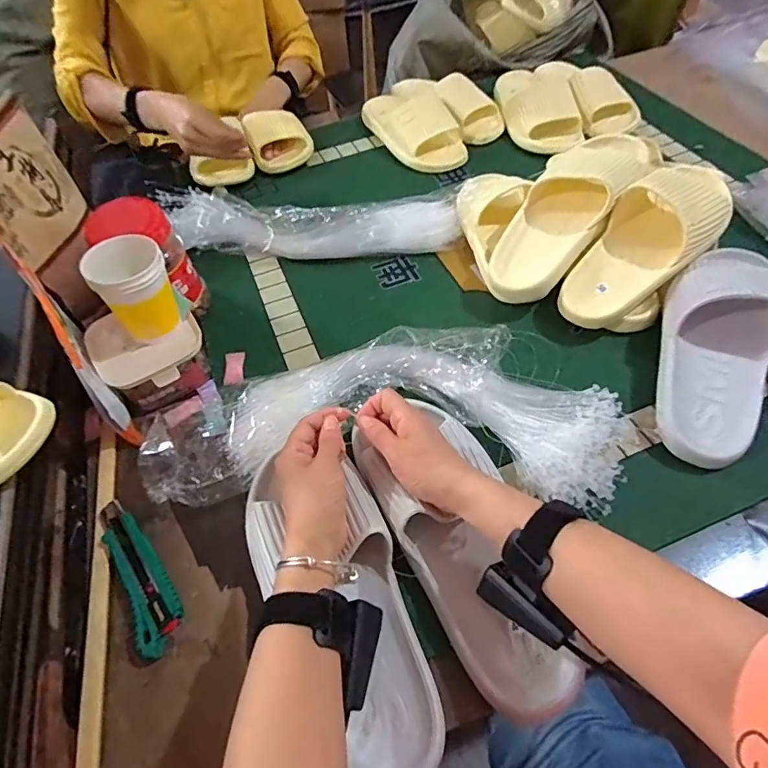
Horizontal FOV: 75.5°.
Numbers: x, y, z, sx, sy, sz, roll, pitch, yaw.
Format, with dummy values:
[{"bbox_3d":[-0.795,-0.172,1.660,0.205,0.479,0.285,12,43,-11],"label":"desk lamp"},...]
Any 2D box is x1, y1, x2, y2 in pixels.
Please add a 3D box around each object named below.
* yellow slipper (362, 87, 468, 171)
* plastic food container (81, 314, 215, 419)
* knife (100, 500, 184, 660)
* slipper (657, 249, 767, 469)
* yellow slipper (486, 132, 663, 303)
[{"bbox_3d":[0.047,-0.443,0.836,0.109,0.057,0.231,-21,55,-12],"label":"yellow slipper"},{"bbox_3d":[-0.259,-0.033,0.560,0.108,0.064,0.106,-33,58,-19],"label":"plastic food container"},{"bbox_3d":[-0.219,0.163,0.443,0.038,0.017,0.153,-31,58,-18],"label":"knife"},{"bbox_3d":[0.340,-0.041,0.497,0.109,0.074,0.262,19,71,16],"label":"slipper"},{"bbox_3d":[0.221,-0.212,0.600,0.101,0.068,0.256,38,87,27],"label":"yellow slipper"}]

